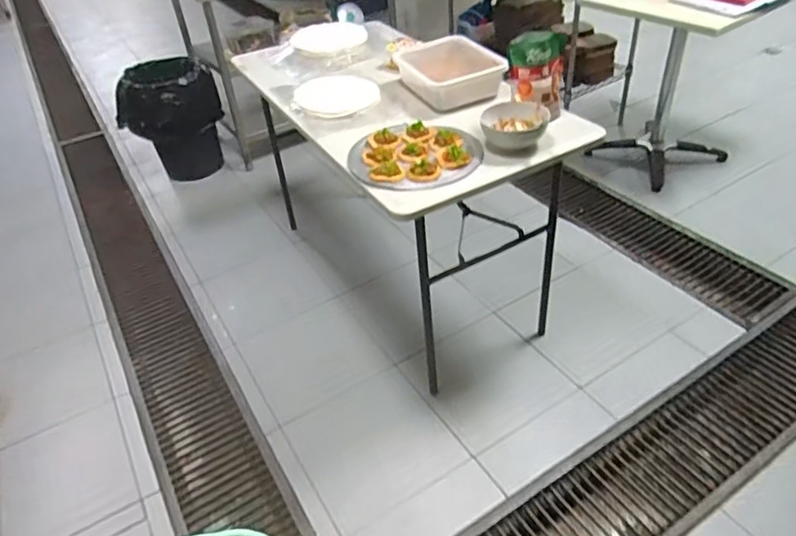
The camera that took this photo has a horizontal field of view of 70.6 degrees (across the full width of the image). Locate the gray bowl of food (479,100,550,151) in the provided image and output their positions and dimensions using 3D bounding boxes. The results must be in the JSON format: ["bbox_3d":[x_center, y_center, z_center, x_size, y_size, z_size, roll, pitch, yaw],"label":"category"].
[{"bbox_3d":[0.288,-0.352,1.392,0.158,0.078,0.158,7,40,13],"label":"gray bowl of food"}]

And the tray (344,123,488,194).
[{"bbox_3d":[0.037,-0.279,1.357,0.312,0.035,0.318,-21,42,-20],"label":"tray"}]

